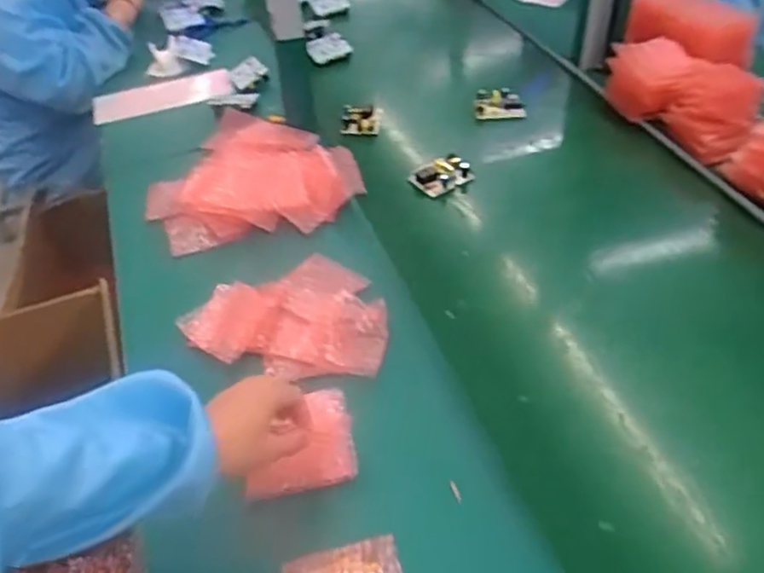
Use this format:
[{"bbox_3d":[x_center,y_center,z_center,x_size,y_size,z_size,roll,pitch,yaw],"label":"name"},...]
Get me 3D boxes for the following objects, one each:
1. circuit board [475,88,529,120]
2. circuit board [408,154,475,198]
[{"bbox_3d":[0.202,-0.308,1.136,0.083,0.034,0.051,6,45,11],"label":"circuit board"},{"bbox_3d":[0.092,-0.165,0.994,0.086,0.027,0.051,-21,46,-17],"label":"circuit board"}]

